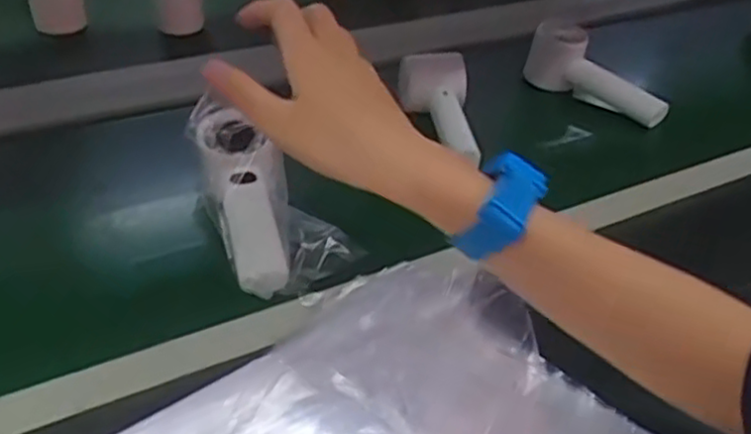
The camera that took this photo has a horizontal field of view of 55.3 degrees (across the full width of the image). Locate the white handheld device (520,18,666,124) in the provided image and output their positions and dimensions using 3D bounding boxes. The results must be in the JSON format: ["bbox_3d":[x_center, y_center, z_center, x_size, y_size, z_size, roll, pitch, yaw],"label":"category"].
[{"bbox_3d":[0.233,-0.145,0.758,0.153,0.057,0.051,34,43,10],"label":"white handheld device"}]

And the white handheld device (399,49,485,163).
[{"bbox_3d":[0.069,-0.096,0.661,0.048,0.055,0.132,-12,58,-23],"label":"white handheld device"}]

